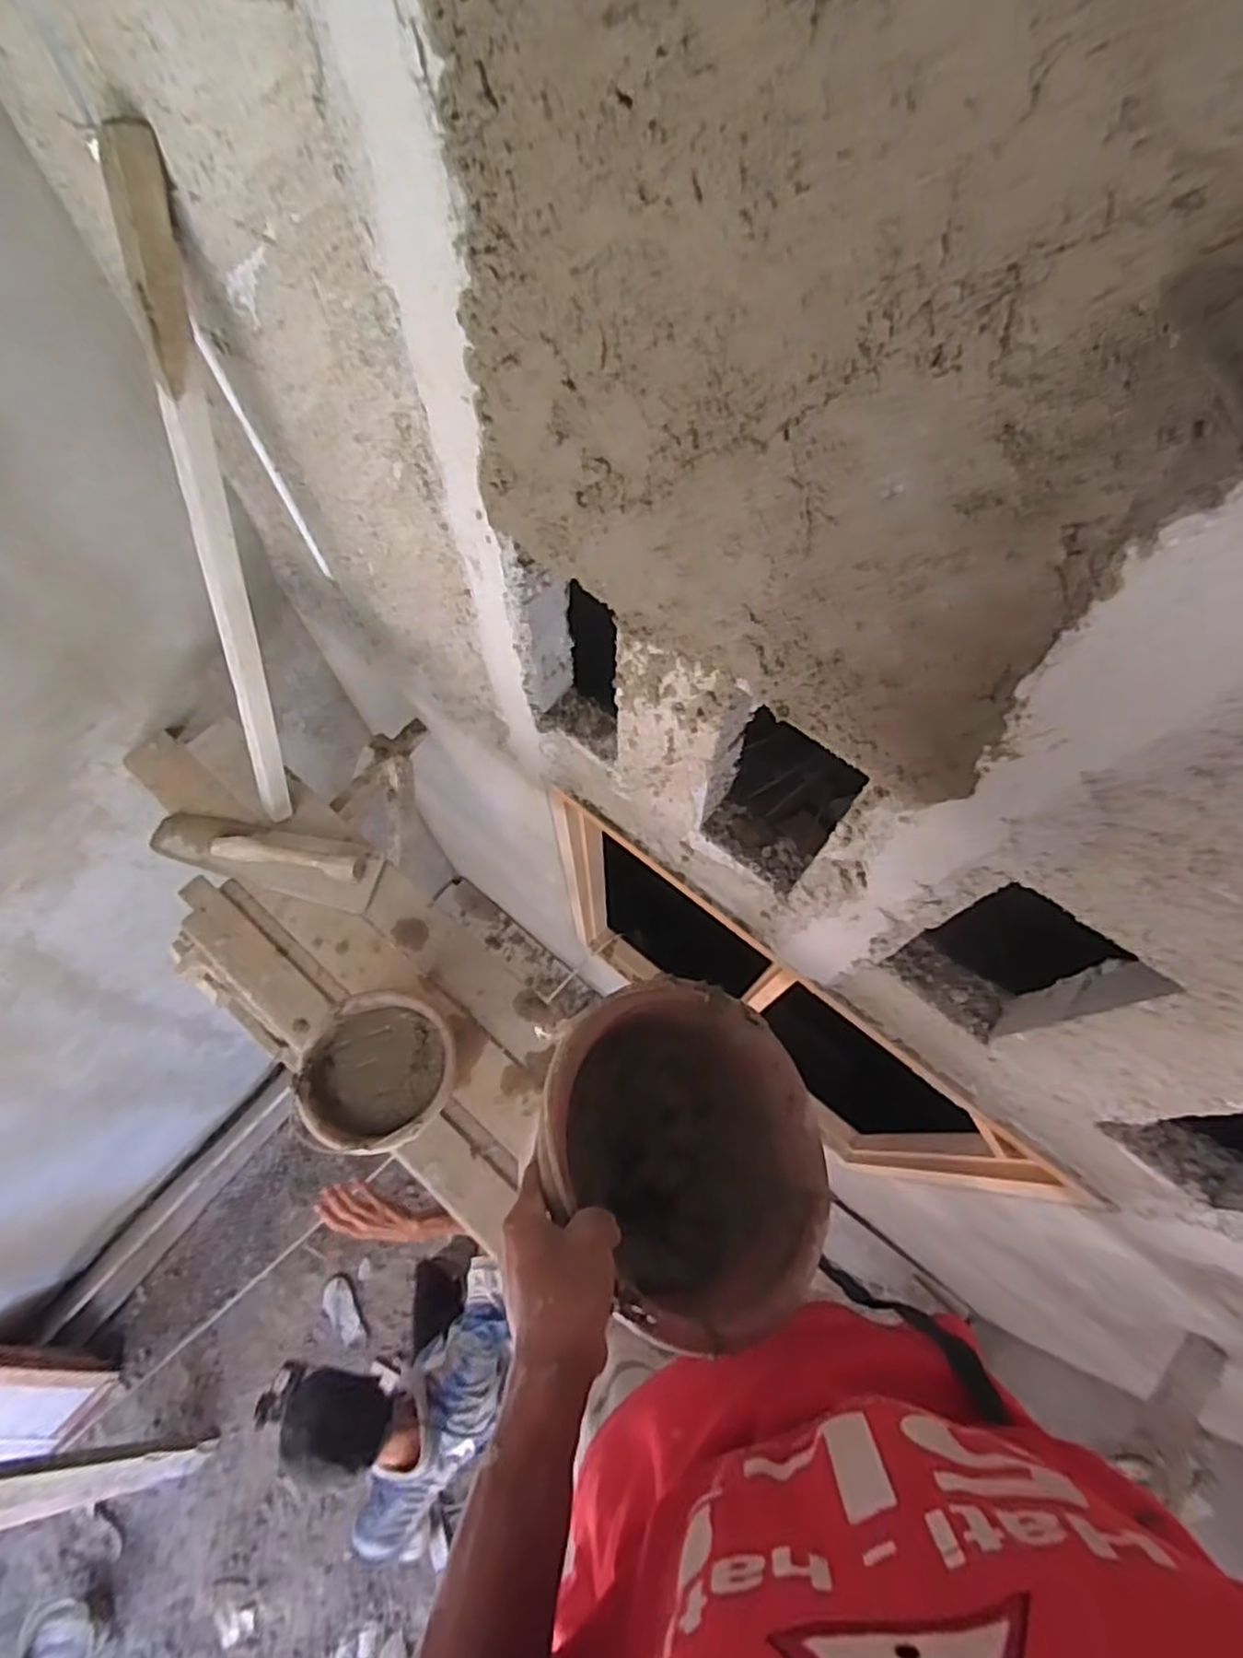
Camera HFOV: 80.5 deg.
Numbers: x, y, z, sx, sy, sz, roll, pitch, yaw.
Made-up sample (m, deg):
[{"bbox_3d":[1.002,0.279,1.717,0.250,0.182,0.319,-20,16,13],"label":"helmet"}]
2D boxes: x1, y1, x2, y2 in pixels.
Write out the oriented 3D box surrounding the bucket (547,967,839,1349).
[{"bbox_3d":[0.024,0.261,0.594,0.242,0.144,0.249,-19,80,-43],"label":"bucket"}]

